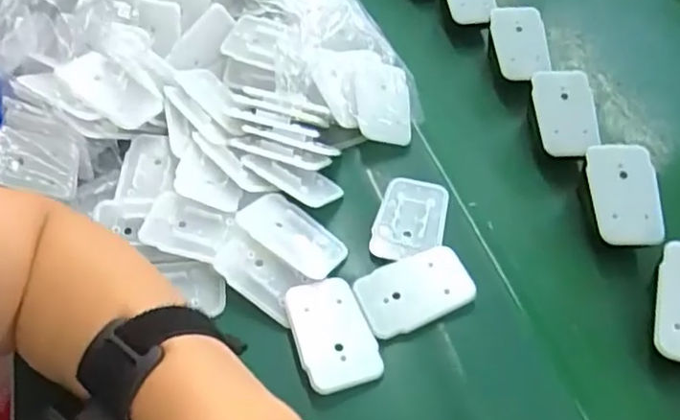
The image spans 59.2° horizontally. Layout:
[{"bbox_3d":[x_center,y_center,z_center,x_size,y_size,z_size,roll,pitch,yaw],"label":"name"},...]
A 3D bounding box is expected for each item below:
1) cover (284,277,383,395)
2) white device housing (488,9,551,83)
[{"bbox_3d":[-0.005,0.075,0.355,0.044,0.014,0.069,-18,55,-14],"label":"cover"},{"bbox_3d":[0.150,-0.137,0.491,0.057,0.012,0.062,-2,82,-24],"label":"white device housing"}]

